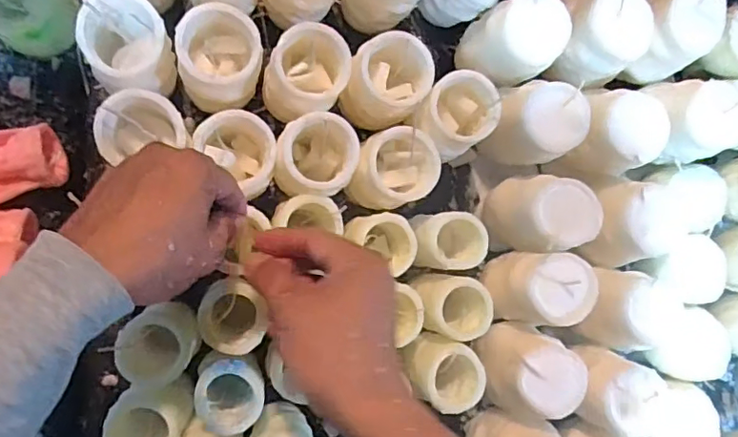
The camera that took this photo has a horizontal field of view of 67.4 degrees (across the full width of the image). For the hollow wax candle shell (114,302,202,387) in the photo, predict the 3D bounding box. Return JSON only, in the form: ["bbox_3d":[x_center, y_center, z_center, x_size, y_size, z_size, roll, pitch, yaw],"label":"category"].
[{"bbox_3d":[-0.156,0.095,0.418,0.051,0.059,0.053,0,88,-10],"label":"hollow wax candle shell"}]

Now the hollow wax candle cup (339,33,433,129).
[{"bbox_3d":[0.012,-0.111,0.466,0.062,0.083,0.060,0,88,-10],"label":"hollow wax candle cup"}]

